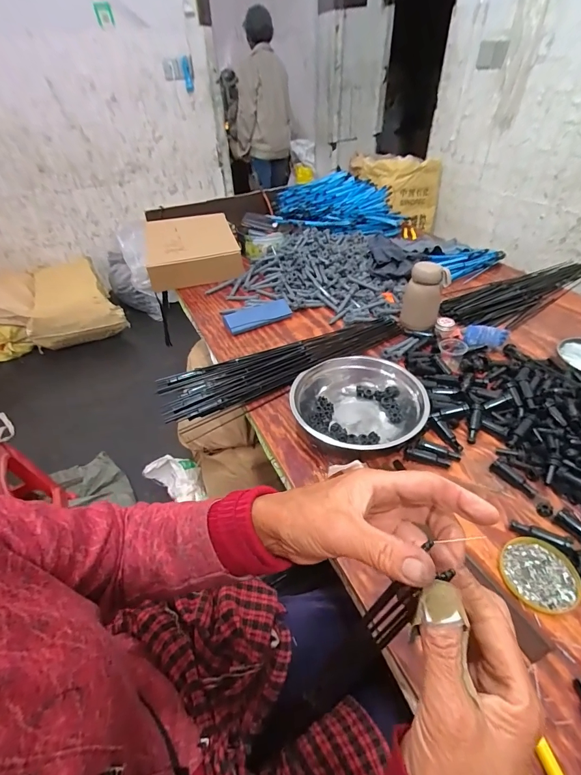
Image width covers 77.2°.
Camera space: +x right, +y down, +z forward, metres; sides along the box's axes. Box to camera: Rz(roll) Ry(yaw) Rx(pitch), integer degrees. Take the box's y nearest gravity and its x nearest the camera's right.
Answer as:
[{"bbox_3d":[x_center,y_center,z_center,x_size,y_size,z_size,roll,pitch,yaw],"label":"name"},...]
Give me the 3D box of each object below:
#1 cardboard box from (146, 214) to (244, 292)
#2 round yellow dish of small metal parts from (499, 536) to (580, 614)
[{"bbox_3d":[-0.305,-0.437,1.134,0.258,0.084,0.335,-12,43,-10],"label":"cardboard box"},{"bbox_3d":[0.299,0.223,0.438,0.083,0.007,0.082,-2,42,2],"label":"round yellow dish of small metal parts"}]

